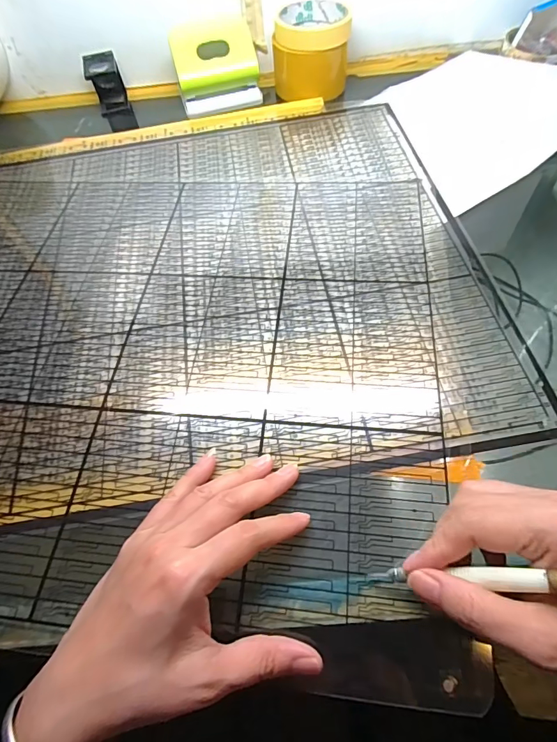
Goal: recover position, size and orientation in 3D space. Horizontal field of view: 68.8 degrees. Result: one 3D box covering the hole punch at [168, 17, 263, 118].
[{"bbox_3d":[-0.076,-0.373,0.497,0.099,0.070,0.060,-10,59,-1],"label":"hole punch"}]

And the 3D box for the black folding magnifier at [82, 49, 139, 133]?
[{"bbox_3d":[-0.223,-0.367,0.547,0.042,0.092,0.034,-18,60,-6],"label":"black folding magnifier"}]

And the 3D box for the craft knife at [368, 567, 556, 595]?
[{"bbox_3d":[0.111,0.099,0.192,0.151,0.008,0.007,-21,50,39],"label":"craft knife"}]

